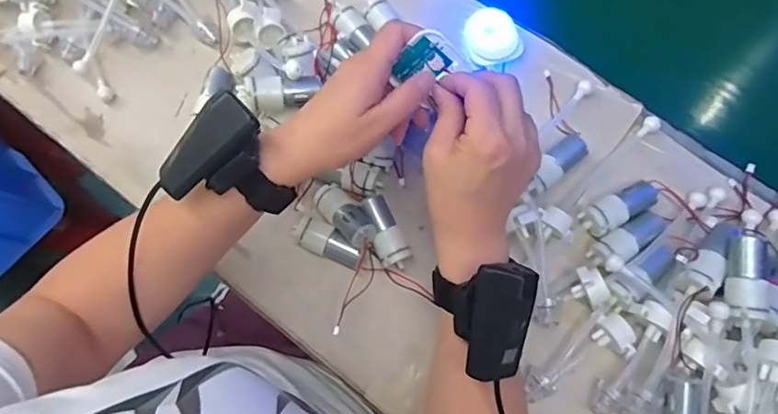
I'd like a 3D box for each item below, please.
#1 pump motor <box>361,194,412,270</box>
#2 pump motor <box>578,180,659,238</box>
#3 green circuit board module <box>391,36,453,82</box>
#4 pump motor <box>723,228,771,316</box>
[{"bbox_3d":[-0.004,0.021,0.438,0.026,0.026,0.060,-27,78,-4],"label":"pump motor"},{"bbox_3d":[0.190,0.001,0.436,0.063,0.021,0.026,-30,78,-5],"label":"pump motor"},{"bbox_3d":[0.021,-0.097,0.360,0.028,0.004,0.033,39,116,-20],"label":"green circuit board module"},{"bbox_3d":[0.257,0.047,0.376,0.024,0.018,0.061,12,78,4],"label":"pump motor"}]

